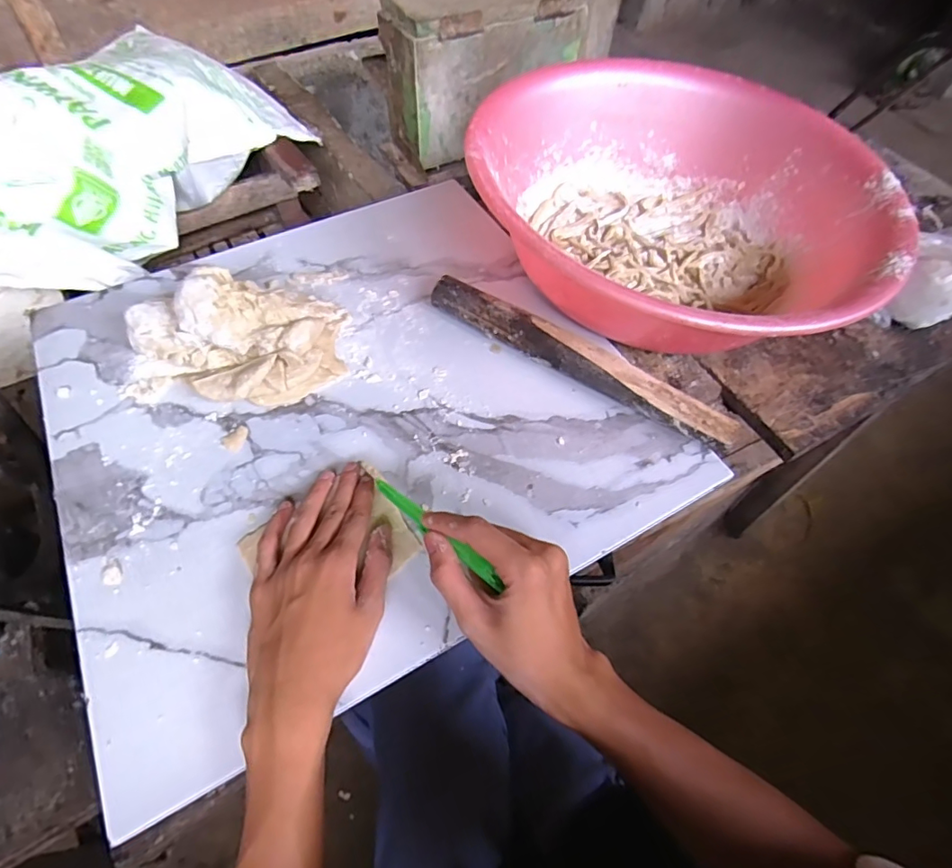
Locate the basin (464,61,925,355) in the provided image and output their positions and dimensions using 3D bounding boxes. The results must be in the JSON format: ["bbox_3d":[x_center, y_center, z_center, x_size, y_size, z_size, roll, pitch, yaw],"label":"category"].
[{"bbox_3d":[0.199,-0.222,0.530,0.387,0.124,0.388,1,56,-1],"label":"basin"}]

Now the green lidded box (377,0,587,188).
[{"bbox_3d":[0.002,-0.667,0.954,0.358,0.236,0.152,-32,63,-21],"label":"green lidded box"}]

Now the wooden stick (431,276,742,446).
[{"bbox_3d":[0.090,-0.069,0.478,0.298,0.038,0.035,29,60,16],"label":"wooden stick"}]

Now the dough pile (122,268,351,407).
[{"bbox_3d":[-0.223,-0.086,0.464,0.197,0.069,0.112,-8,57,-8],"label":"dough pile"}]

